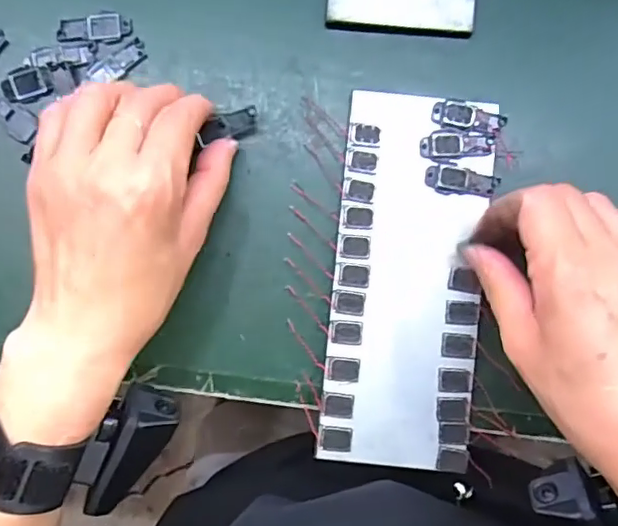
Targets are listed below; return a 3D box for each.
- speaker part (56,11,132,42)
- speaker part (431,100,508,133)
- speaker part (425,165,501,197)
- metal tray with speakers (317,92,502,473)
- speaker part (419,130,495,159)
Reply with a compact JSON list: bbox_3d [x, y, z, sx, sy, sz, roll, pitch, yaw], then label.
[{"bbox_3d":[-0.119,-0.131,0.316,0.041,0.004,0.016,-4,90,0],"label":"speaker part"},{"bbox_3d":[0.087,-0.079,0.312,0.040,0.004,0.015,8,89,0],"label":"speaker part"},{"bbox_3d":[0.084,-0.045,0.313,0.039,0.004,0.014,8,89,0],"label":"speaker part"},{"bbox_3d":[0.054,0.010,0.315,0.080,0.010,0.198,6,89,0],"label":"metal tray with speakers"},{"bbox_3d":[0.081,-0.064,0.312,0.039,0.004,0.014,4,89,0],"label":"speaker part"}]

